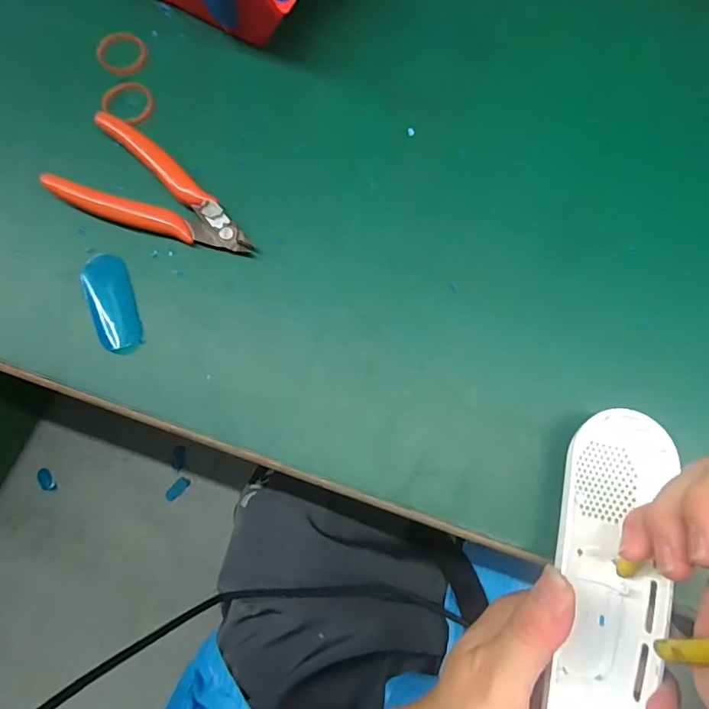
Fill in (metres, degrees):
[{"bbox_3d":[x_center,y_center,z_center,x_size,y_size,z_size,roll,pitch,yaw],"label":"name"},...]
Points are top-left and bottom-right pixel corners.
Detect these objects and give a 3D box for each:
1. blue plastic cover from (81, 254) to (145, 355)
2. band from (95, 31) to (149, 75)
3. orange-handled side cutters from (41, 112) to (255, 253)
[{"bbox_3d":[-0.135,-0.028,0.265,0.025,0.005,0.059,-19,78,-4],"label":"blue plastic cover"},{"bbox_3d":[-0.146,-0.190,0.299,0.029,0.005,0.029,0,77,0],"label":"band"},{"bbox_3d":[-0.113,-0.088,0.269,0.115,0.015,0.056,33,79,7],"label":"orange-handled side cutters"}]

